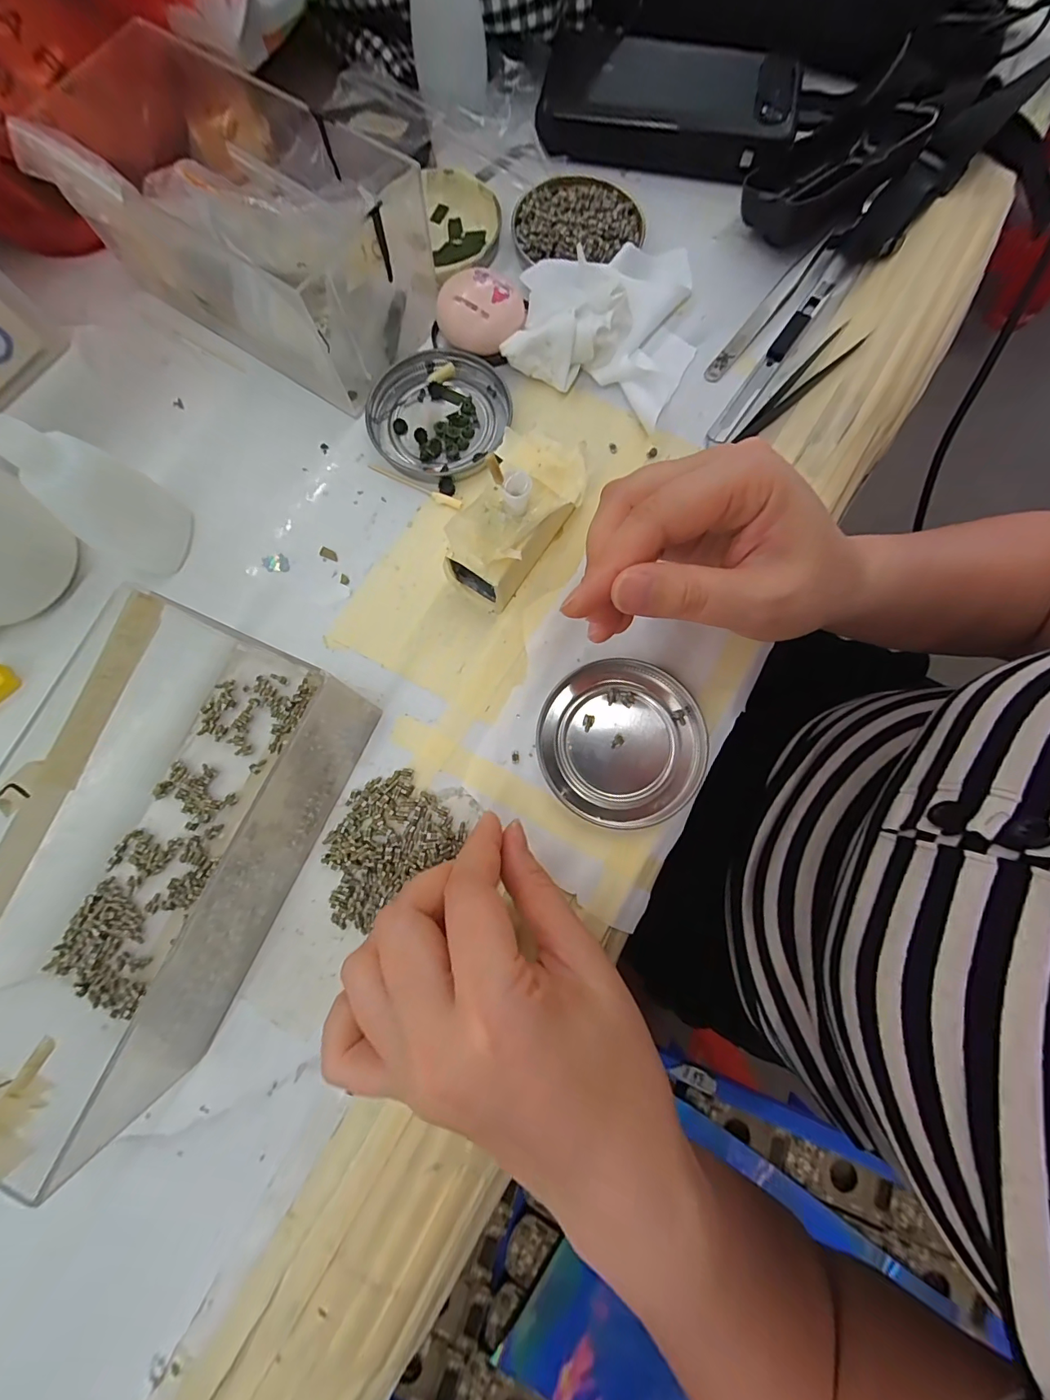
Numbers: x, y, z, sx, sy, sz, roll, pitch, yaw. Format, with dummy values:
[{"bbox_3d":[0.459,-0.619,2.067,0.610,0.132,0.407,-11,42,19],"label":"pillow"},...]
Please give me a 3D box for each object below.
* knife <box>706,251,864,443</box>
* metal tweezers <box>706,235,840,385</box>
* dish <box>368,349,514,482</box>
[{"bbox_3d":[0.151,-0.205,0.269,0.015,0.006,0.146,35,82,7],"label":"knife"},{"bbox_3d":[0.146,-0.233,0.274,0.011,0.007,0.117,39,82,7],"label":"metal tweezers"},{"bbox_3d":[-0.050,-0.161,0.263,0.077,0.008,0.076,0,80,0],"label":"dish"}]

